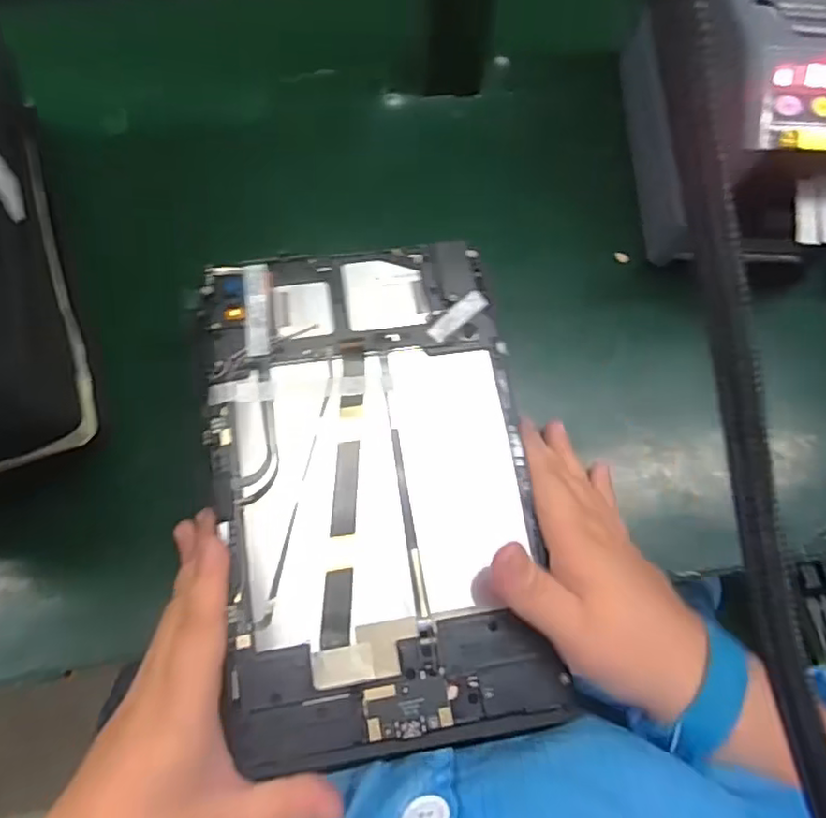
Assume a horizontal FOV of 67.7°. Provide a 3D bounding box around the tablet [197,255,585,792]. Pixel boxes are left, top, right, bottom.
[{"bbox_3d":[-0.020,0.031,0.296,0.147,0.015,0.238,-8,70,-4],"label":"tablet"}]

